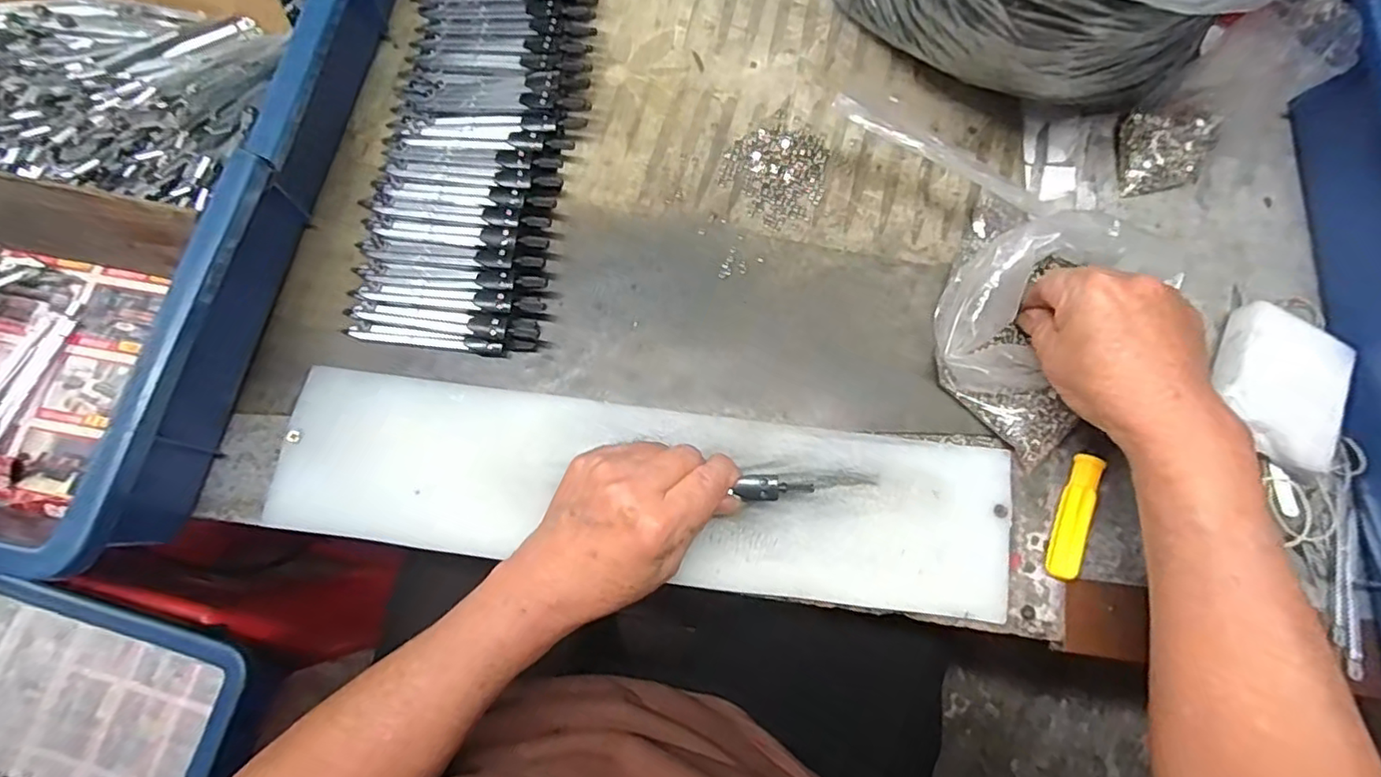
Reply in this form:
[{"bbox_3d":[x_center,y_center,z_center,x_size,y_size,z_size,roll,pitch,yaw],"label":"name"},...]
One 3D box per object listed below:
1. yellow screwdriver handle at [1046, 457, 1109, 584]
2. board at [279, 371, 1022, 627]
[{"bbox_3d":[0.211,0.069,0.344,0.014,0.009,0.070,23,77,6],"label":"yellow screwdriver handle"},{"bbox_3d":[-0.025,0.058,0.349,0.397,0.012,0.092,8,76,2],"label":"board"}]

